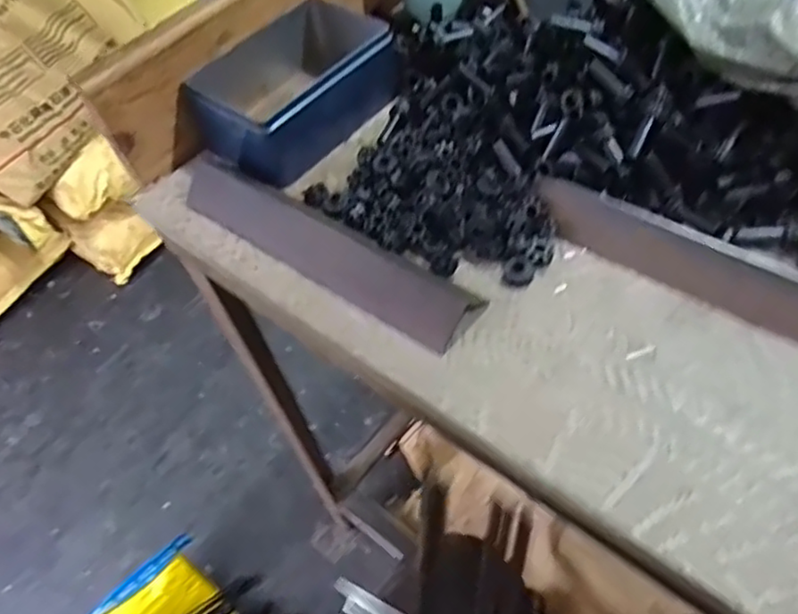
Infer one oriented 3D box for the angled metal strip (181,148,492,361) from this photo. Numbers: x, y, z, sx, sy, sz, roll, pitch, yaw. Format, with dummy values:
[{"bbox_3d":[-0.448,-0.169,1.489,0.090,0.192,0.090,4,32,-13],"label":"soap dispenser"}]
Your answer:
[{"bbox_3d":[-0.058,-0.053,0.448,0.249,0.031,0.049,30,63,27],"label":"angled metal strip"}]

